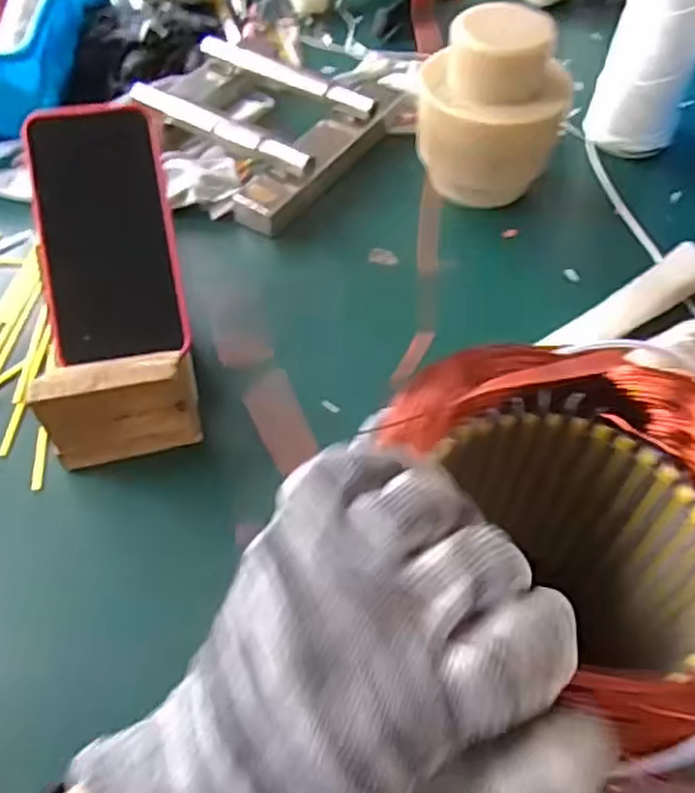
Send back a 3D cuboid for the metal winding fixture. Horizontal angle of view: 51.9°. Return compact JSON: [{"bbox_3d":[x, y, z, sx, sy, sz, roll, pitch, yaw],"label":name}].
[{"bbox_3d":[-0.078,-0.242,0.613,0.198,0.035,0.213,24,58,17],"label":"metal winding fixture"}]

